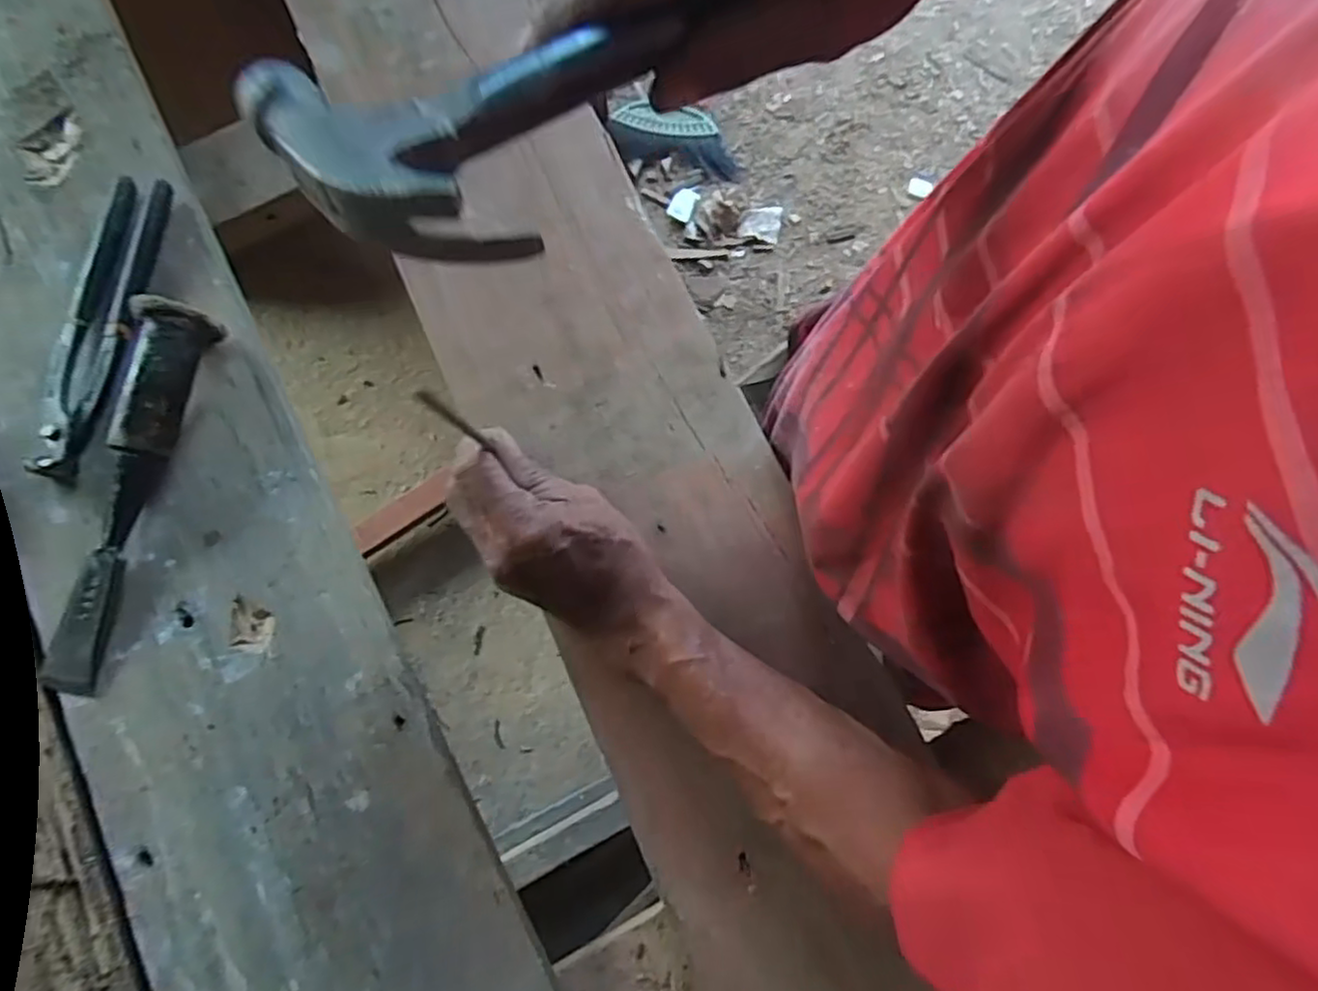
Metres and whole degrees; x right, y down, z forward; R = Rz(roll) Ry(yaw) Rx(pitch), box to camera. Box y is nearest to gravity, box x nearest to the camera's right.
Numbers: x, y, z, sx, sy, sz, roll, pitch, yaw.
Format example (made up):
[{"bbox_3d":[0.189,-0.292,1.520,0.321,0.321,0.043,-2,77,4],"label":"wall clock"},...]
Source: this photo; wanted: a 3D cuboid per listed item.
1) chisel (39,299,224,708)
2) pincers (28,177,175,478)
[{"bbox_3d":[-0.327,-0.006,0.421,0.053,0.046,0.243,11,75,2],"label":"chisel"},{"bbox_3d":[-0.368,-0.116,0.465,0.049,0.021,0.210,0,75,-1],"label":"pincers"}]

